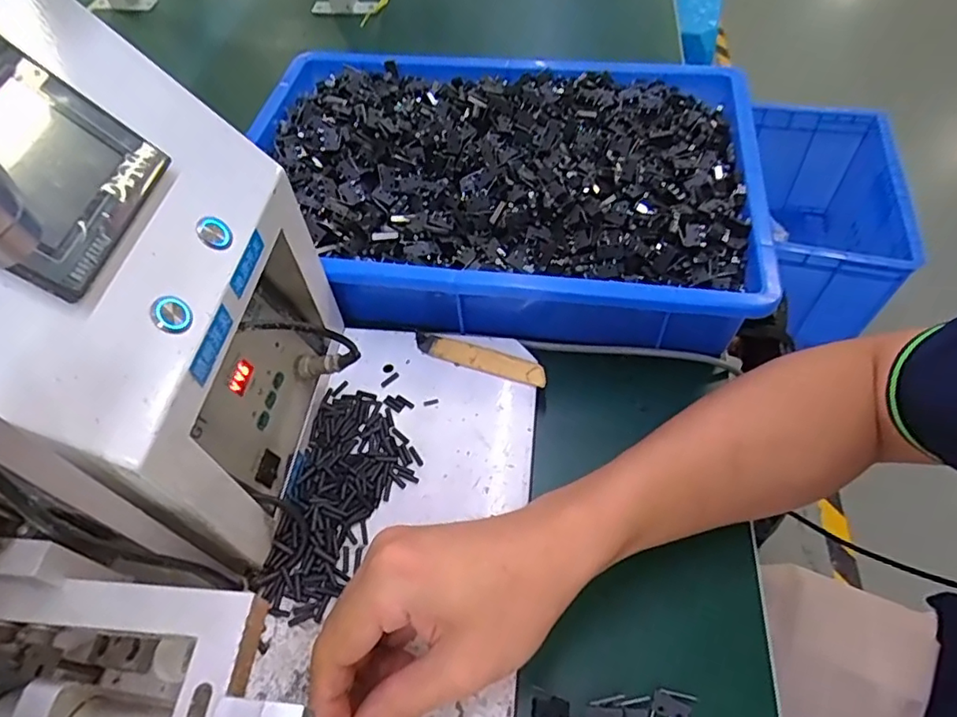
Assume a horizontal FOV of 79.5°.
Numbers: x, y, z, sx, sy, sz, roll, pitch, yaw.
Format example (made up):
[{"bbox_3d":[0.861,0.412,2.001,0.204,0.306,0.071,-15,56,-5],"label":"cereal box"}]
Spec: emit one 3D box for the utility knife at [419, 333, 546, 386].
[{"bbox_3d":[0.001,-0.001,0.427,0.102,0.004,0.020,17,57,15],"label":"utility knife"}]

